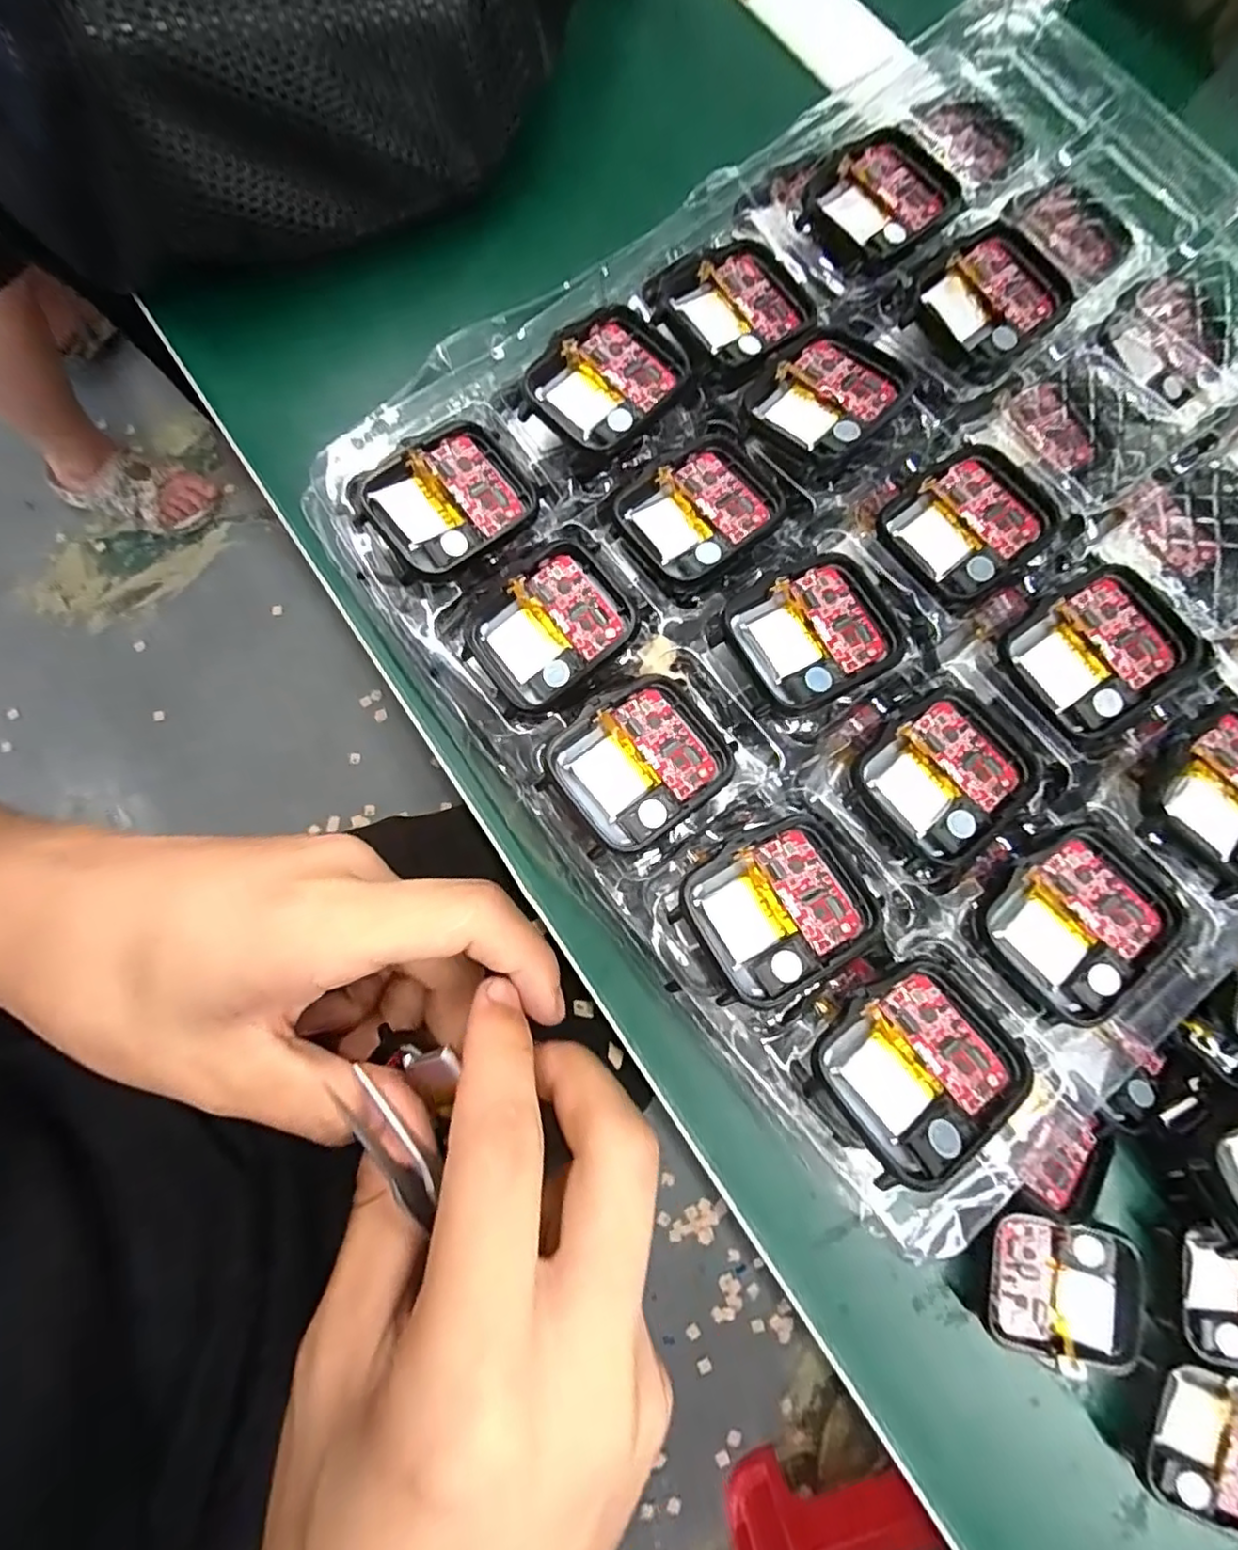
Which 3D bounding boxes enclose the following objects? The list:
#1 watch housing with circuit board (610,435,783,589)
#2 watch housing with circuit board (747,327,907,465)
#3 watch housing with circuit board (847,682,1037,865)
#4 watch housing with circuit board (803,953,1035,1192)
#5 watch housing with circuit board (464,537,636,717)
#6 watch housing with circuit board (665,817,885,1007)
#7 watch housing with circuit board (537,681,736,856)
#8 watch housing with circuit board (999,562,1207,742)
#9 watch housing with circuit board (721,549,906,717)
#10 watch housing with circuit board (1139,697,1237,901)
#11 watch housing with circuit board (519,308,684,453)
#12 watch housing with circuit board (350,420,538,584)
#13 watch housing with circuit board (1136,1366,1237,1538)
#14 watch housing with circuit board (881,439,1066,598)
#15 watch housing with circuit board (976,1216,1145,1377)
[{"bbox_3d":[0.024,-0.077,0.186,0.042,0.006,0.037,-36,80,-6],"label":"watch housing with circuit board"},{"bbox_3d":[0.062,-0.112,0.186,0.044,0.009,0.036,-42,81,-7],"label":"watch housing with circuit board"},{"bbox_3d":[0.087,-0.001,0.168,0.043,0.005,0.038,-39,80,-6],"label":"watch housing with circuit board"},{"bbox_3d":[0.070,0.068,0.148,0.046,0.006,0.037,-33,65,-13],"label":"watch housing with circuit board"},{"bbox_3d":[-0.019,-0.041,0.178,0.043,0.011,0.036,-38,80,-6],"label":"watch housing with circuit board"},{"bbox_3d":[0.040,0.033,0.158,0.045,0.008,0.036,-31,80,-5],"label":"watch housing with circuit board"},{"bbox_3d":[0.006,-0.003,0.167,0.045,0.007,0.037,-39,80,-6],"label":"watch housing with circuit board"},{"bbox_3d":[0.132,-0.034,0.173,0.045,0.006,0.038,-33,80,-5],"label":"watch housing with circuit board"},{"bbox_3d":[0.054,-0.039,0.172,0.044,0.005,0.038,-25,79,-4],"label":"watch housing with circuit board"},{"bbox_3d":[0.156,0.005,0.159,0.039,0.005,0.047,42,83,9],"label":"watch housing with circuit board"},{"bbox_3d":[-0.004,-0.116,0.188,0.043,0.006,0.038,-42,81,-7],"label":"watch housing with circuit board"},{"bbox_3d":[-0.048,-0.078,0.180,0.046,0.011,0.037,-40,81,-6],"label":"watch housing with circuit board"},{"bbox_3d":[0.168,0.187,0.178,0.042,0.012,0.037,20,80,5],"label":"watch housing with circuit board"},{"bbox_3d":[0.101,-0.072,0.182,0.045,0.004,0.038,-36,80,-6],"label":"watch housing with circuit board"},{"bbox_3d":[0.130,0.150,0.186,0.044,0.013,0.037,9,79,3],"label":"watch housing with circuit board"}]

